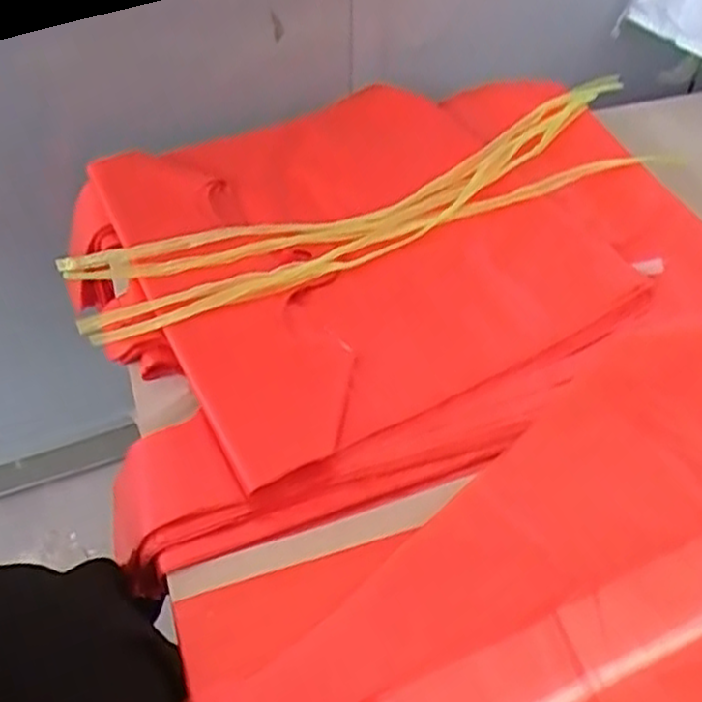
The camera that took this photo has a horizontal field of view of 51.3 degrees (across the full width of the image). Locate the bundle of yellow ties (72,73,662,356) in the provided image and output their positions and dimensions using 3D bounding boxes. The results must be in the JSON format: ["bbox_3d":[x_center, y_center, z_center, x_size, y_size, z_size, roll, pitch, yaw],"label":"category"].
[{"bbox_3d":[0.032,-0.124,0.606,0.517,0.023,0.101,-20,53,-18],"label":"bundle of yellow ties"}]

